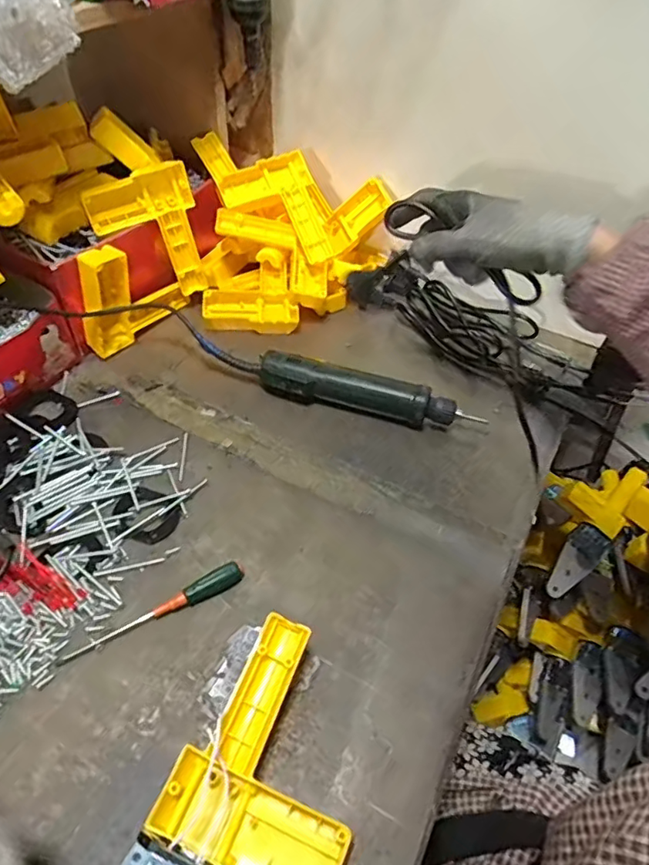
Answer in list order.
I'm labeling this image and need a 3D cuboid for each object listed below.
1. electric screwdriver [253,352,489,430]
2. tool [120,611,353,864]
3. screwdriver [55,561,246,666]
[{"bbox_3d":[0.046,-0.043,0.590,0.233,0.043,0.038,13,50,6],"label":"electric screwdriver"},{"bbox_3d":[-0.051,0.248,0.321,0.112,0.047,0.254,23,51,13],"label":"tool"},{"bbox_3d":[-0.131,0.141,0.425,0.148,0.016,0.018,-24,56,-23],"label":"screwdriver"}]

